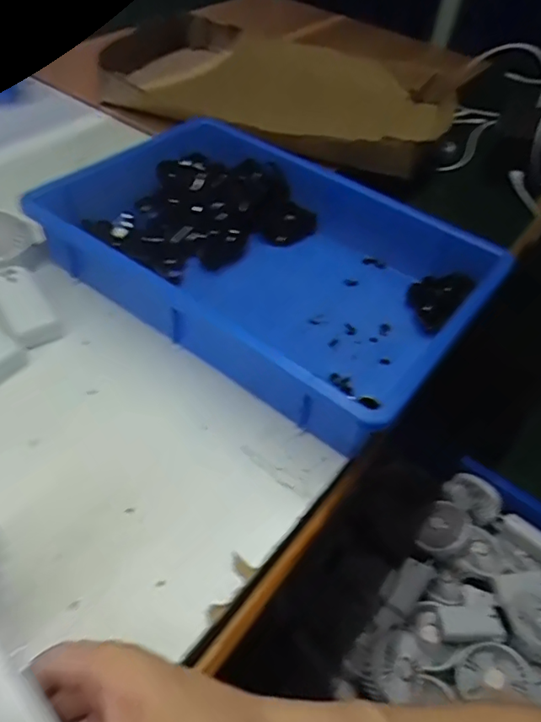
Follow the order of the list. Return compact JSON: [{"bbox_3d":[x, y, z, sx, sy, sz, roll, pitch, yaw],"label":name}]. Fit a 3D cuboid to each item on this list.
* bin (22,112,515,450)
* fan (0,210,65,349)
[{"bbox_3d":[-0.008,-0.117,0.604,0.429,0.075,0.287,33,53,22],"label":"bin"},{"bbox_3d":[-0.268,-0.086,0.559,0.095,0.044,0.185,-17,52,-20],"label":"fan"}]

